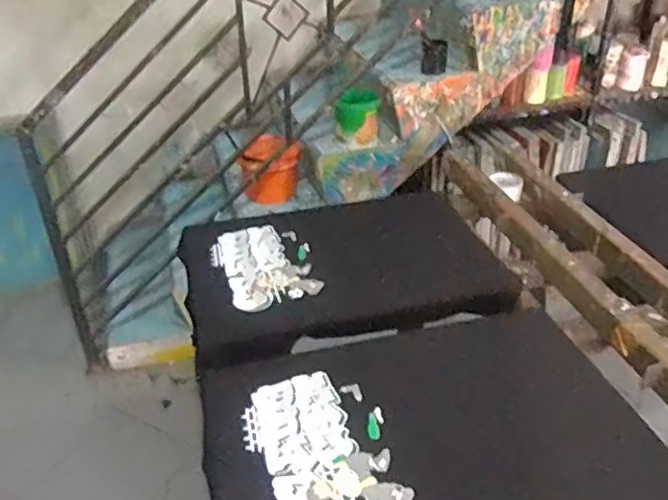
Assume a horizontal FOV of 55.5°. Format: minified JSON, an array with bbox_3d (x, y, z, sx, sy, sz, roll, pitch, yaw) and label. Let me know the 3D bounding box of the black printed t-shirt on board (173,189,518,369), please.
[{"bbox_3d":[0.013,0.017,1.298,0.644,0.078,0.417,-9,44,-4],"label":"black printed t-shirt on board"}]

